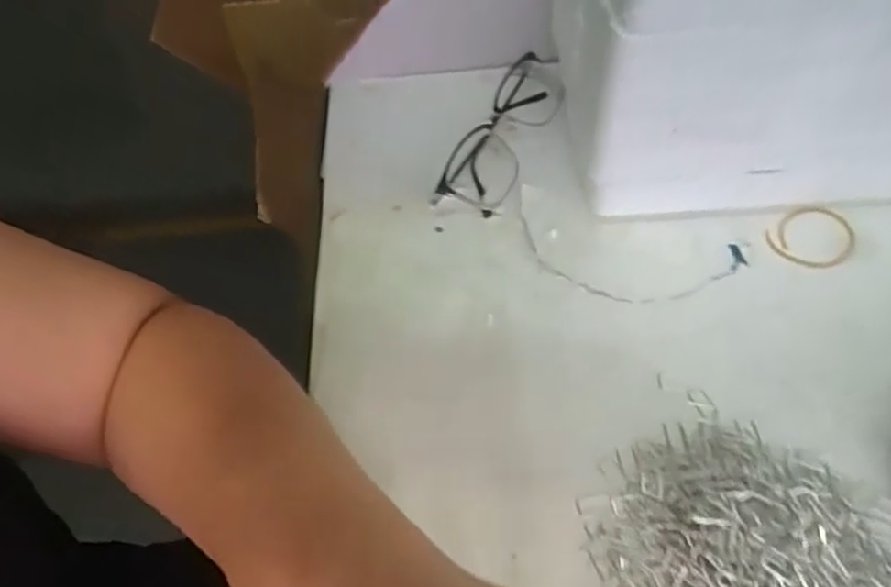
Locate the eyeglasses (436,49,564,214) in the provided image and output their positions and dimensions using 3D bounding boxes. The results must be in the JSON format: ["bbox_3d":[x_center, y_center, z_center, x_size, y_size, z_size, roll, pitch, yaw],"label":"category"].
[{"bbox_3d":[0.042,-0.108,0.439,0.051,0.027,0.138,14,55,15],"label":"eyeglasses"}]

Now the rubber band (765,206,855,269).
[{"bbox_3d":[0.210,-0.031,0.387,0.047,0.009,0.042,-7,53,11],"label":"rubber band"}]

